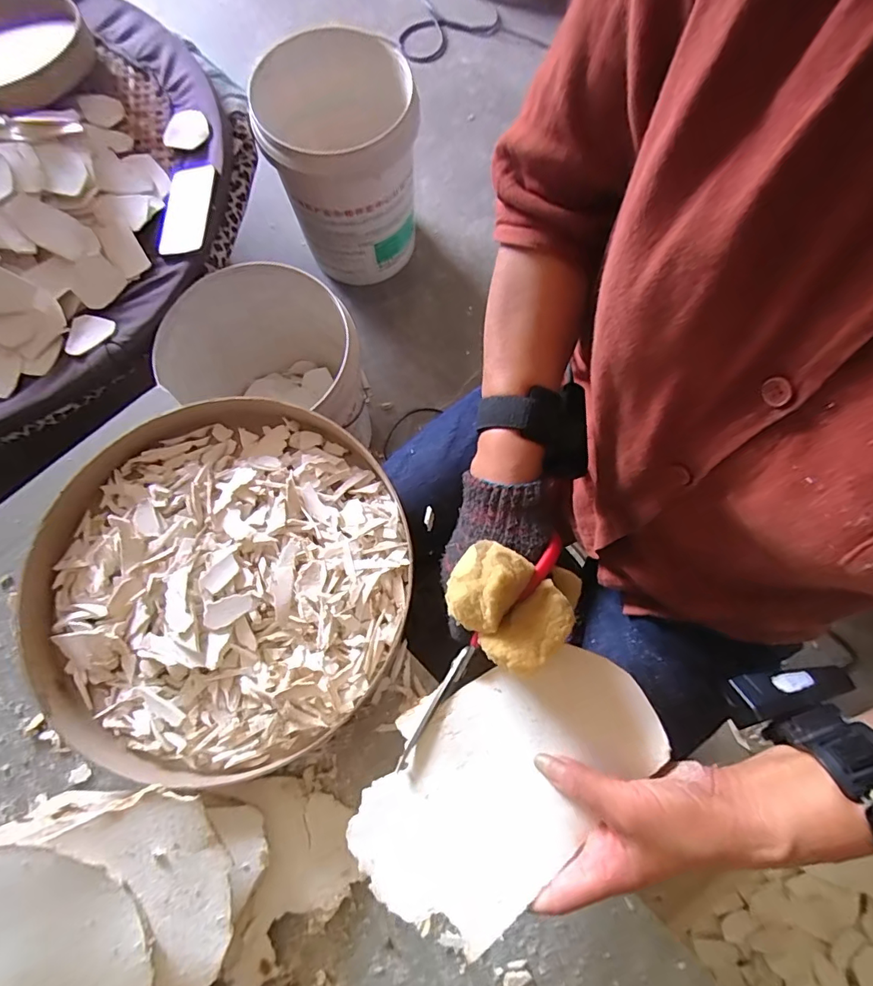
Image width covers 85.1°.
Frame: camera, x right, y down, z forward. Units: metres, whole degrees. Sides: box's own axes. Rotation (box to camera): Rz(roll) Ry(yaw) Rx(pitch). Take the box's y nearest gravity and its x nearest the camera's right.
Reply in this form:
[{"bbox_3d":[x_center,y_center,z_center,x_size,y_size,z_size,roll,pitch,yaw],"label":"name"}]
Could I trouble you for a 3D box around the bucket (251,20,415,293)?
[{"bbox_3d":[-0.179,-0.654,0.952,0.271,0.343,0.292,-11,76,-3],"label":"bucket"}]

